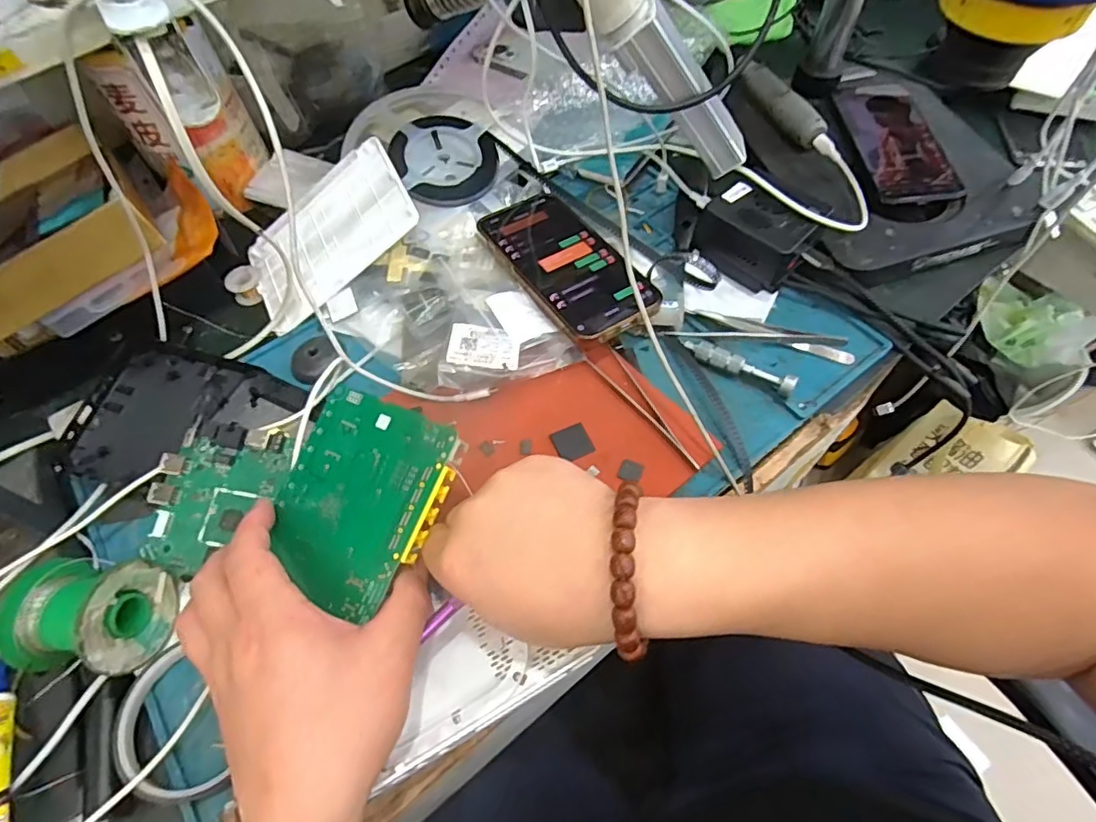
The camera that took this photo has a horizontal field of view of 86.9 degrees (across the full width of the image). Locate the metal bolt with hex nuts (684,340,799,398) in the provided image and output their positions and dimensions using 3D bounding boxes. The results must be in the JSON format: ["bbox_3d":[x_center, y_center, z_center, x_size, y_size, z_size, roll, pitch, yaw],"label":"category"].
[{"bbox_3d":[0.142,-0.033,0.430,0.084,0.019,0.016,29,66,19],"label":"metal bolt with hex nuts"}]

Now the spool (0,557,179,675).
[{"bbox_3d":[-0.277,0.119,0.344,0.081,0.055,0.065,1,60,4],"label":"spool"}]

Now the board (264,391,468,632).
[{"bbox_3d":[-0.111,0.050,0.339,0.096,0.012,0.113,20,79,23],"label":"board"}]

